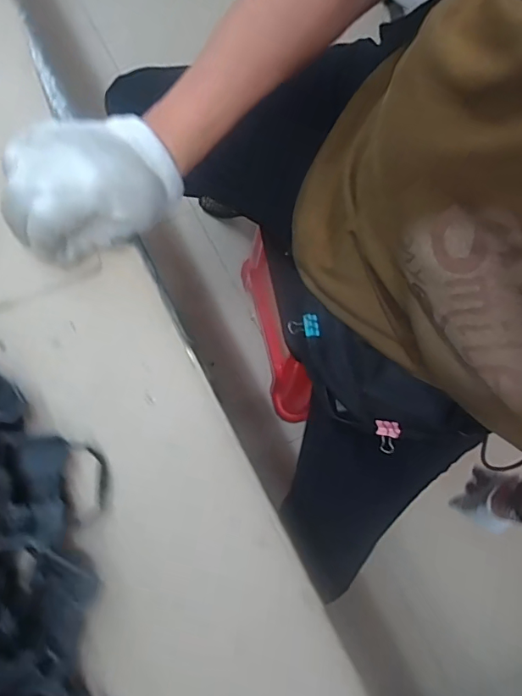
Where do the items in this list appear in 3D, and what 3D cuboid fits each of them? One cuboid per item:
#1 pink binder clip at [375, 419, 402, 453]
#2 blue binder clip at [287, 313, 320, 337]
[{"bbox_3d":[0.112,0.078,0.432,0.021,0.007,0.028,7,76,2],"label":"pink binder clip"},{"bbox_3d":[0.039,-0.020,0.443,0.029,0.010,0.020,-6,76,-1],"label":"blue binder clip"}]

